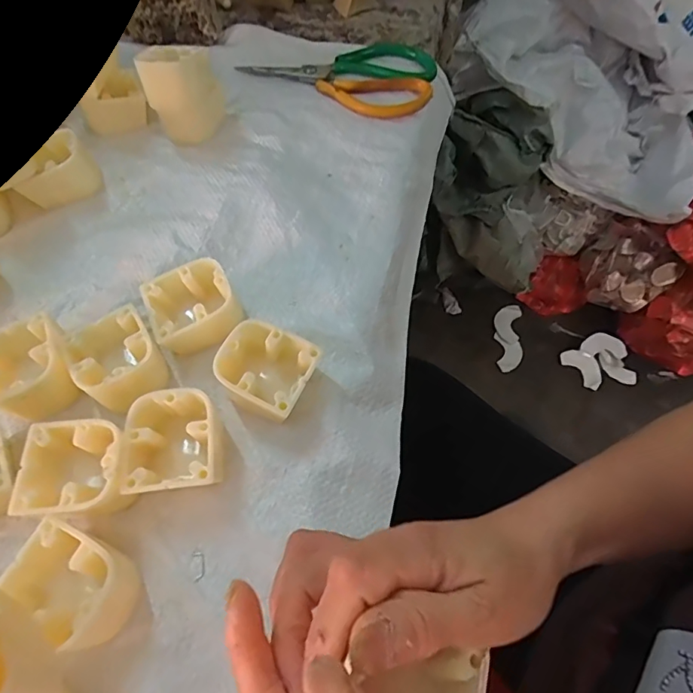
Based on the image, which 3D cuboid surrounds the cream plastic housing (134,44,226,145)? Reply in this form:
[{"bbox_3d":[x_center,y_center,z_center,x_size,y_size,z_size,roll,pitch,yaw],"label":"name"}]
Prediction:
[{"bbox_3d":[-0.142,-0.225,0.411,0.049,0.064,0.064,18,63,10],"label":"cream plastic housing"}]

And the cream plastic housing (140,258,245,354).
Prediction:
[{"bbox_3d":[-0.104,-0.026,0.322,0.056,0.032,0.051,-27,64,-14],"label":"cream plastic housing"}]

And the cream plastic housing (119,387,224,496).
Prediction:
[{"bbox_3d":[-0.097,0.057,0.277,0.052,0.033,0.056,-7,61,-3],"label":"cream plastic housing"}]

